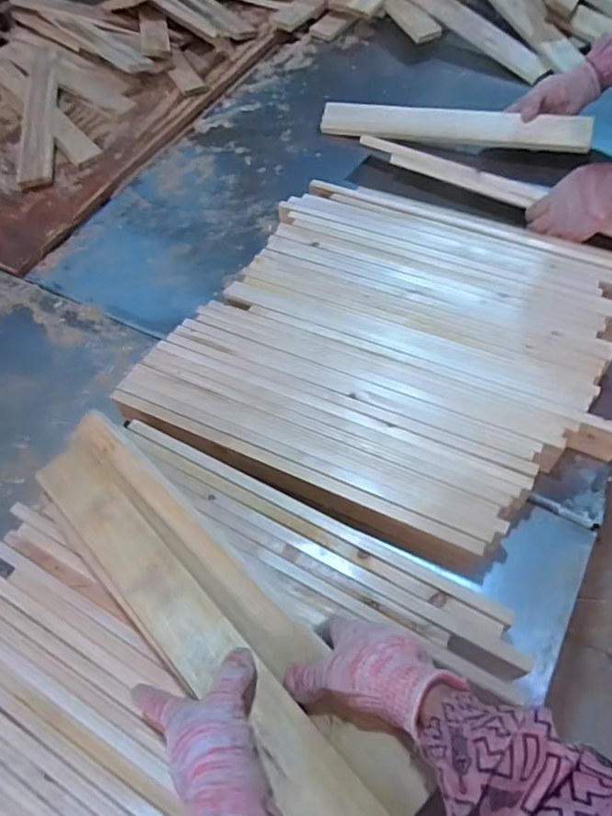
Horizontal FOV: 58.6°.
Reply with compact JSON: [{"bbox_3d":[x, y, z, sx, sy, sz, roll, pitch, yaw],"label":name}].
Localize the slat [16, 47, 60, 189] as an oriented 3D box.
[{"bbox_3d":[-0.568,-0.631,1.160,0.078,0.015,0.499,-12,59,-3],"label":"slat"}]

